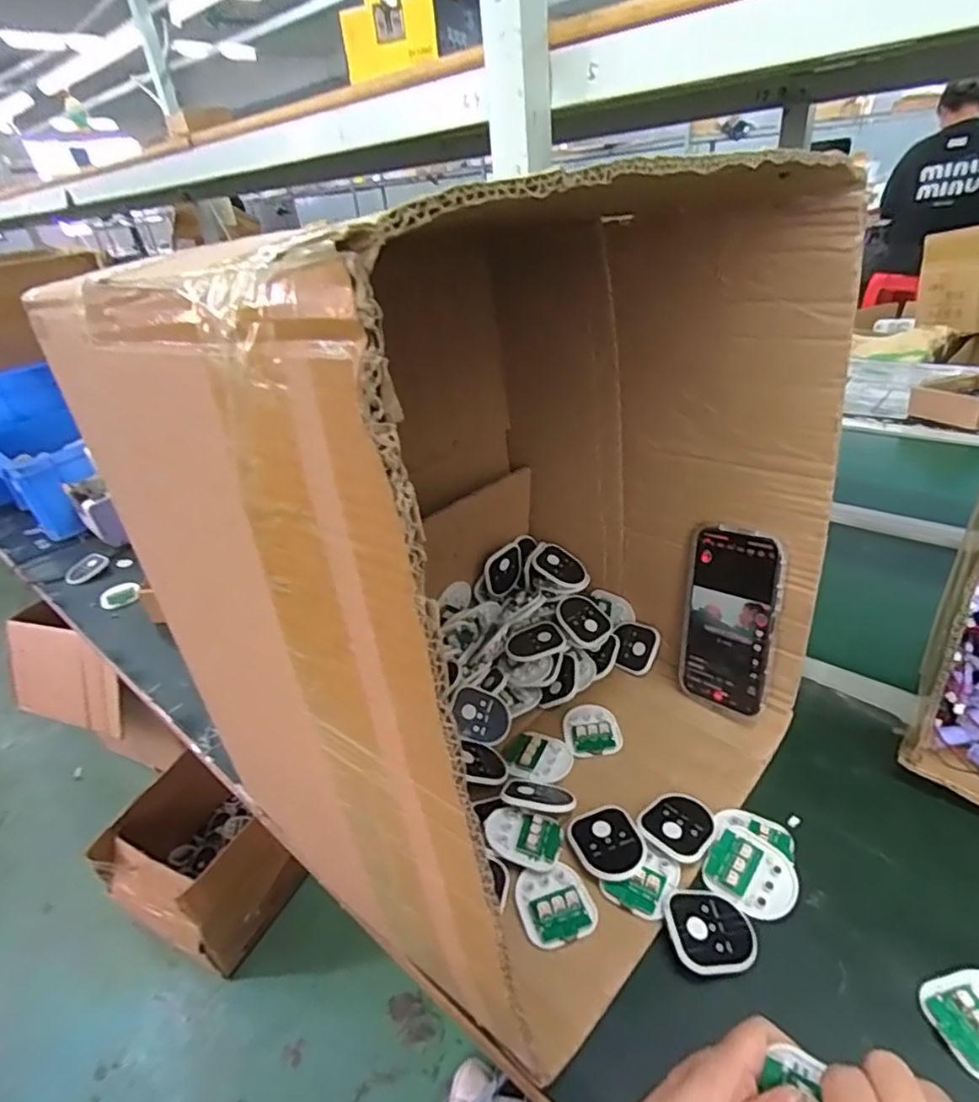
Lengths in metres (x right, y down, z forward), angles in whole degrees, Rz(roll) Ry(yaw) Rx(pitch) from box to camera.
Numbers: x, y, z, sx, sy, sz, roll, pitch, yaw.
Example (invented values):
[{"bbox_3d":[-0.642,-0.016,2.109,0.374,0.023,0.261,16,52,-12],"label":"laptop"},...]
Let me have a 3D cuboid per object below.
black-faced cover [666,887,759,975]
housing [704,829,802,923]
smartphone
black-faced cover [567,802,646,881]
[{"bbox_3d":[0.147,0.254,0.402,0.055,0.009,0.055,7,34,-7],"label":"black-faced cover"},{"bbox_3d":[0.187,0.228,0.427,0.058,0.010,0.052,18,61,29],"label":"housing"},{"bbox_3d":[0.213,0.063,0.536,0.013,0.168,0.079,-14,23,-41],"label":"smartphone"},{"bbox_3d":[0.088,0.218,0.455,0.050,0.009,0.060,-9,32,-4],"label":"black-faced cover"}]

